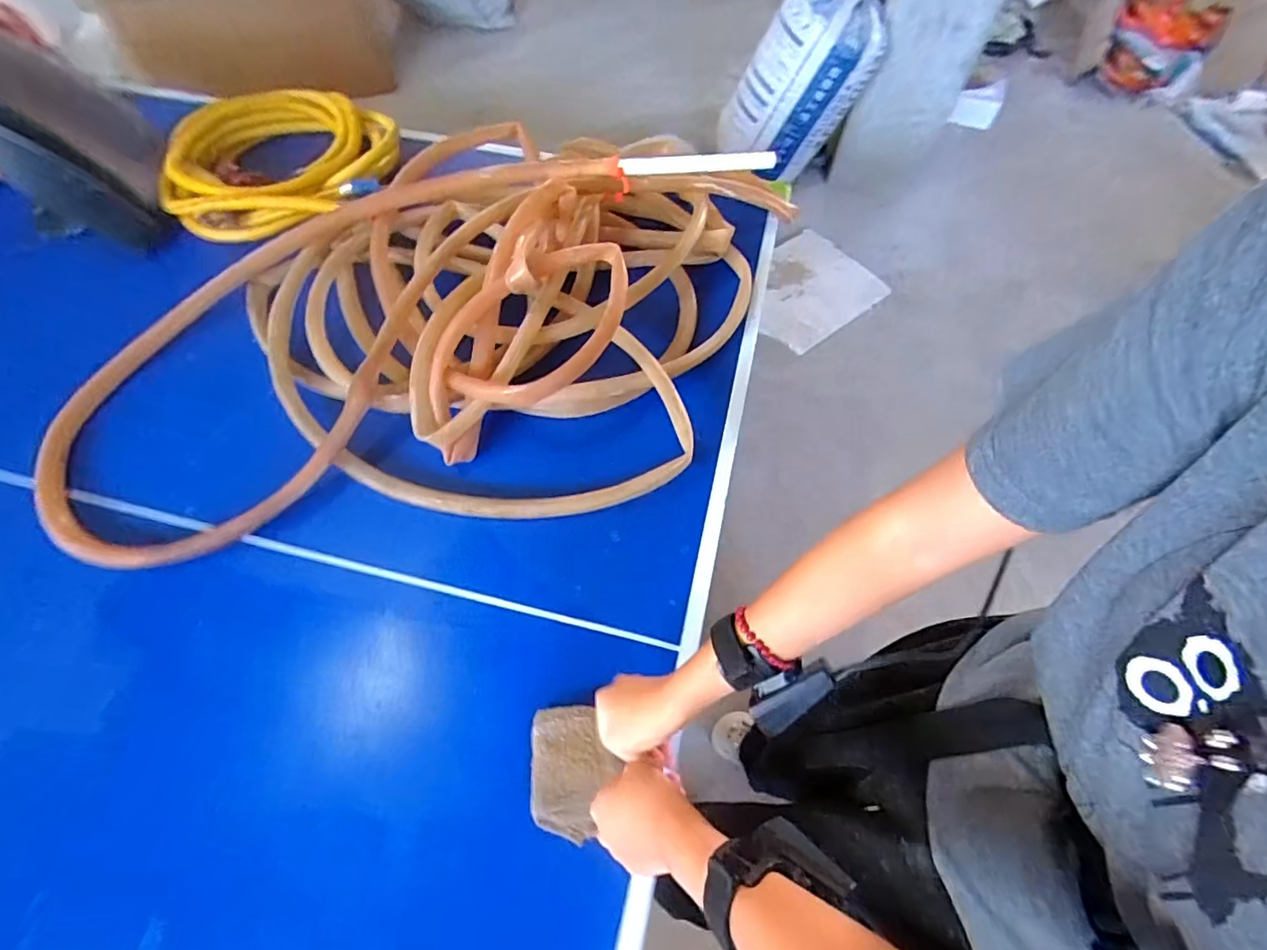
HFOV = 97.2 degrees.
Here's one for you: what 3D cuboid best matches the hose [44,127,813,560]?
[{"bbox_3d":[-0.232,-0.248,0.734,0.916,0.138,0.688,-4,65,-3],"label":"hose"}]

